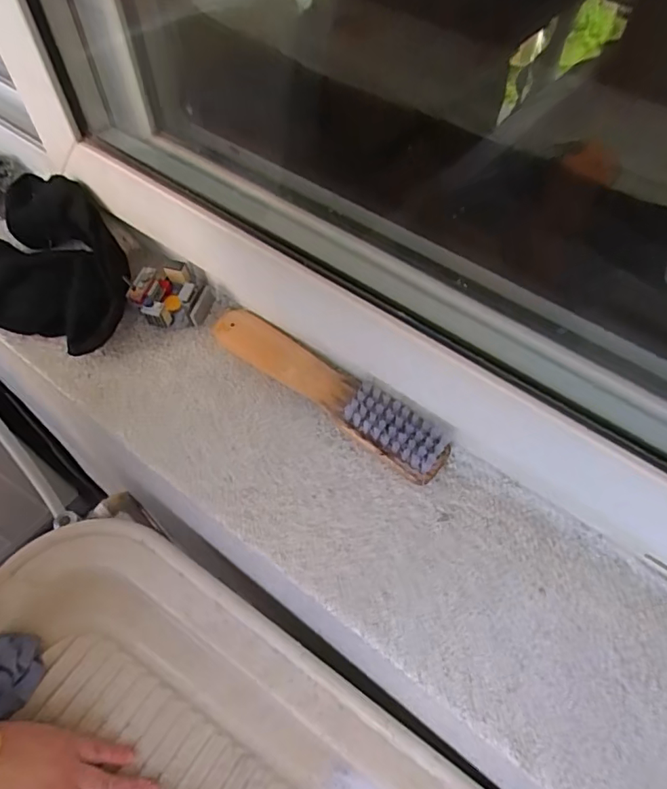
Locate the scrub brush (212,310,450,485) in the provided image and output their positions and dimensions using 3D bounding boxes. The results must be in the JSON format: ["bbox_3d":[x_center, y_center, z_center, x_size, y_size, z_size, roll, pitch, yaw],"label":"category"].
[{"bbox_3d":[-0.008,-0.007,0.383,0.203,0.033,0.033,34,64,19],"label":"scrub brush"}]

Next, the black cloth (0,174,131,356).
[{"bbox_3d":[-0.238,-0.108,0.424,0.114,0.055,0.176,-35,65,-20],"label":"black cloth"}]

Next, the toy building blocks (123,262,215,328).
[{"bbox_3d":[-0.133,-0.079,0.425,0.052,0.037,0.049,29,62,16],"label":"toy building blocks"}]

